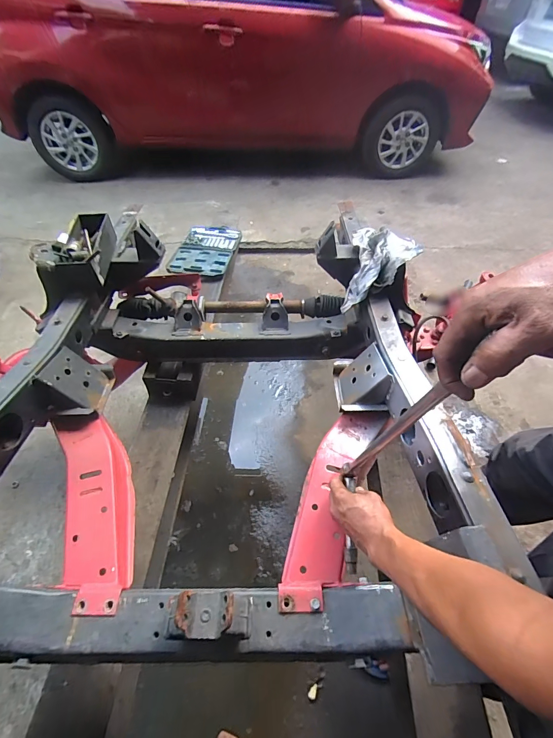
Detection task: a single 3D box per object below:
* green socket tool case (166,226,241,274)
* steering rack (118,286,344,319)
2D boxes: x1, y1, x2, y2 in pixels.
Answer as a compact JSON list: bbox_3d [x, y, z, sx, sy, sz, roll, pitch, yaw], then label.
[{"bbox_3d":[-0.288,-0.493,1.433,0.221,0.034,0.329,9,49,7],"label":"green socket tool case"},{"bbox_3d":[-0.141,-0.183,1.014,0.651,0.078,0.128,2,49,0],"label":"steering rack"}]

